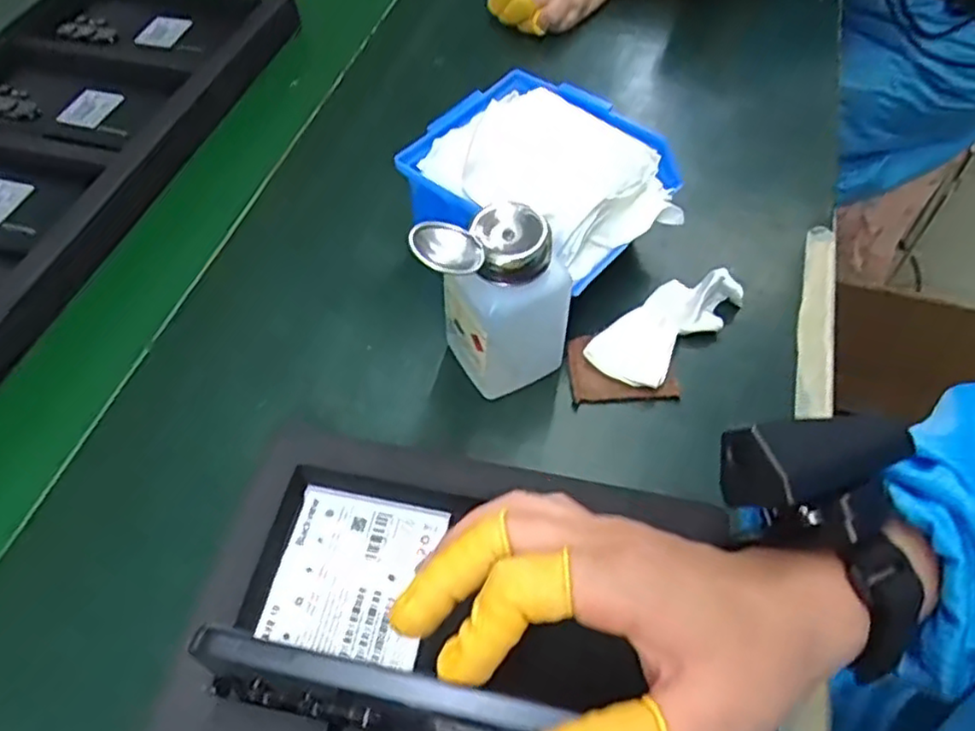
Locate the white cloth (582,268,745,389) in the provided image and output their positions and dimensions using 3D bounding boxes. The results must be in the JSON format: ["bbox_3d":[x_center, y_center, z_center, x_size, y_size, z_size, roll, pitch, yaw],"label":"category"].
[{"bbox_3d":[0.105,-0.024,0.395,0.099,0.018,0.042,-40,62,-22],"label":"white cloth"}]

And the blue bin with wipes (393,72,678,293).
[{"bbox_3d":[0.035,-0.106,0.421,0.150,0.064,0.126,33,63,23],"label":"blue bin with wipes"}]

